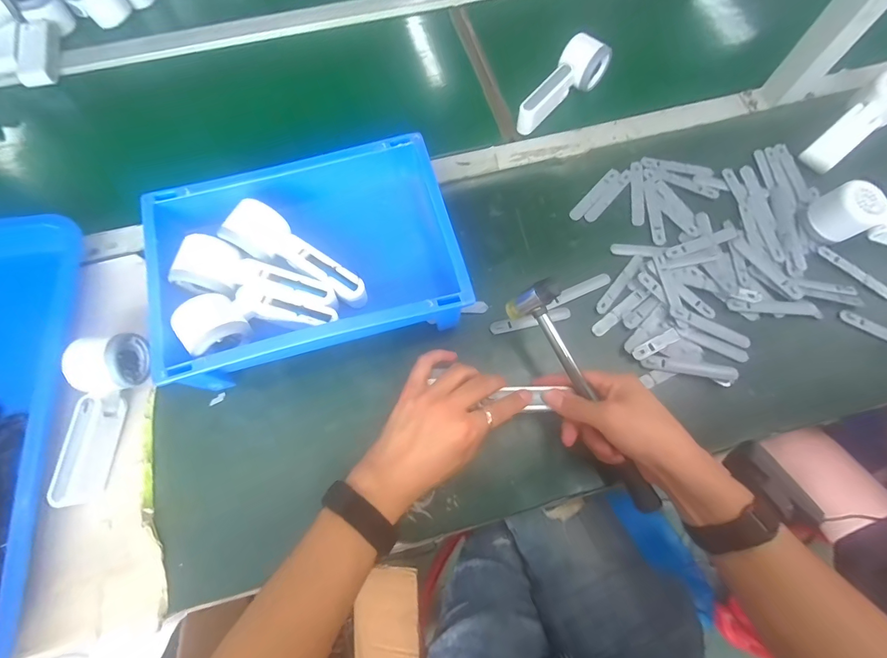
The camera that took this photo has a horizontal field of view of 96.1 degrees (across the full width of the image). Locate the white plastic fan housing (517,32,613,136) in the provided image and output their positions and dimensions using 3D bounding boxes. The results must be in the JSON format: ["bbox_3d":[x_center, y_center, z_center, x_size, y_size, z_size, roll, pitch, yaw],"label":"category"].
[{"bbox_3d":[0.168,-0.333,0.550,0.060,0.049,0.156,33,74,12],"label":"white plastic fan housing"}]

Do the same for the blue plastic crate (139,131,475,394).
[{"bbox_3d":[-0.141,-0.072,0.434,0.295,0.088,0.204,-14,70,-4],"label":"blue plastic crate"}]

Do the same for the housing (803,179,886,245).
[{"bbox_3d":[0.526,-0.124,0.470,0.169,0.056,0.060,9,70,4],"label":"housing"}]

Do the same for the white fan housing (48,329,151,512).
[{"bbox_3d":[-0.358,0.088,0.410,0.059,0.057,0.169,8,70,4],"label":"white fan housing"}]

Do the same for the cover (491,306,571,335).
[{"bbox_3d":[0.104,-0.010,0.471,0.096,0.010,0.018,-14,70,-4],"label":"cover"}]

